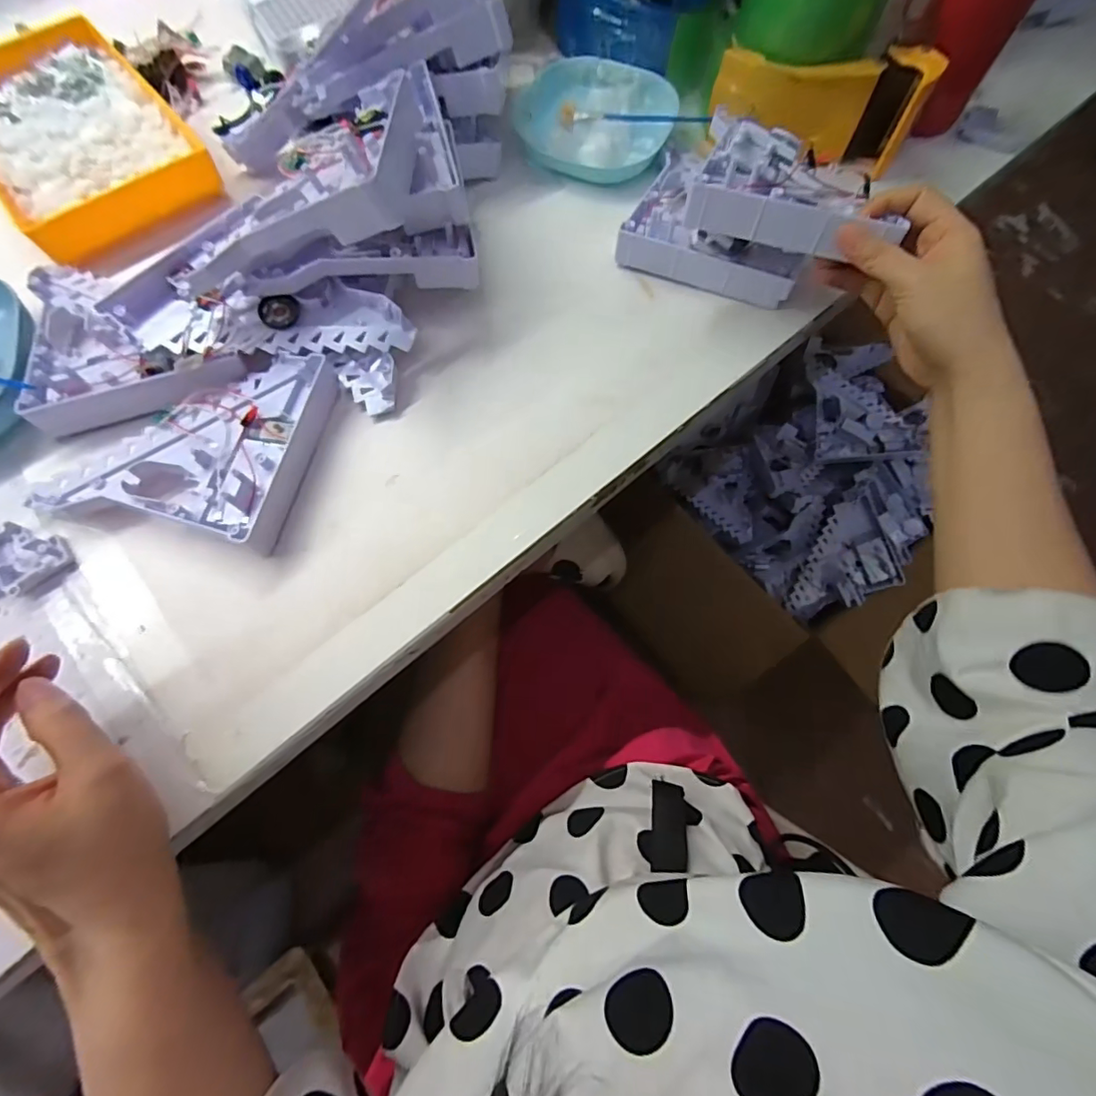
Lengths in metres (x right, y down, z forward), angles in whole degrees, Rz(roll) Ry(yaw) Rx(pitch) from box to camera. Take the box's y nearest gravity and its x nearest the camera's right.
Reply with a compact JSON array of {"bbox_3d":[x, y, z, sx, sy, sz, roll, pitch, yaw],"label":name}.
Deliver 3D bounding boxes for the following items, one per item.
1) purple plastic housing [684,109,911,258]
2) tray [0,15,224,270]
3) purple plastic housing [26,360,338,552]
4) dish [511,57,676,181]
[{"bbox_3d":[0.162,-0.243,0.342,0.124,0.042,0.078,16,70,6],"label":"purple plastic housing"},{"bbox_3d":[-0.401,-0.351,0.444,0.144,0.037,0.273,-38,74,-13],"label":"tray"},{"bbox_3d":[-0.228,-0.072,0.341,0.145,0.029,0.130,10,70,4],"label":"purple plastic housing"},{"bbox_3d":[0.040,-0.378,0.465,0.138,0.025,0.123,20,71,7],"label":"dish"}]

